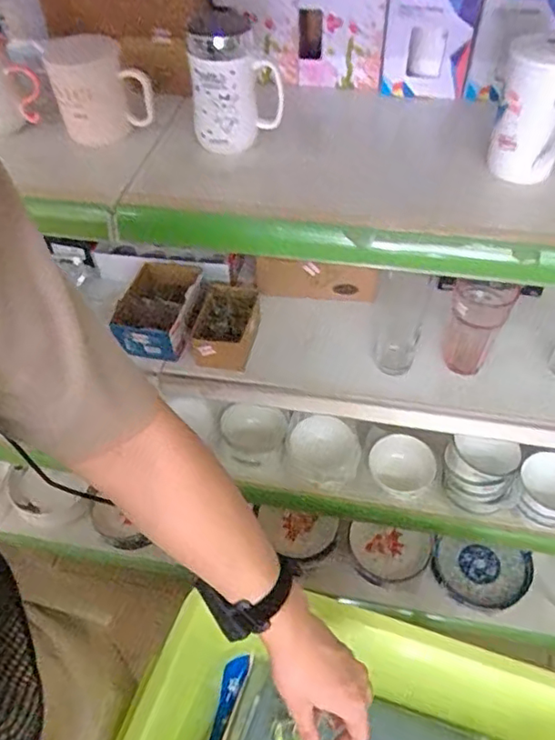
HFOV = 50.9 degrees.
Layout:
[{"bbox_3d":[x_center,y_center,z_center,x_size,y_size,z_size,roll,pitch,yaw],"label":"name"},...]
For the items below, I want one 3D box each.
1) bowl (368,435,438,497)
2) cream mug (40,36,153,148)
[{"bbox_3d":[0.224,0.171,1.032,0.105,0.046,0.110,-1,50,2],"label":"bowl"},{"bbox_3d":[-0.215,-0.338,0.712,0.102,0.107,0.077,-30,55,-20],"label":"cream mug"}]

